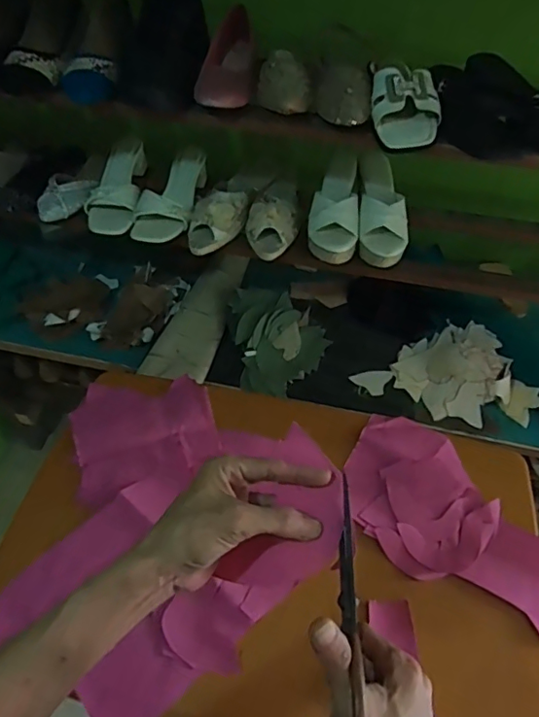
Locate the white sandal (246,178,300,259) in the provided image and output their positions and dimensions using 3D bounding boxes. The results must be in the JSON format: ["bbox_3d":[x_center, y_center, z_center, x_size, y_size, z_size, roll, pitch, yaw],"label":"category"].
[{"bbox_3d":[0.009,-0.267,0.967,0.092,0.063,0.213,2,53,2],"label":"white sandal"}]

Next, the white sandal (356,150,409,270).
[{"bbox_3d":[0.192,-0.258,0.930,0.080,0.056,0.205,-1,75,0],"label":"white sandal"}]

